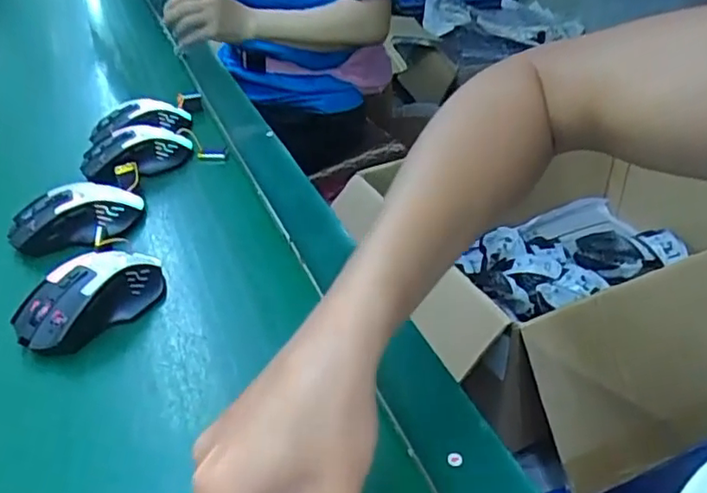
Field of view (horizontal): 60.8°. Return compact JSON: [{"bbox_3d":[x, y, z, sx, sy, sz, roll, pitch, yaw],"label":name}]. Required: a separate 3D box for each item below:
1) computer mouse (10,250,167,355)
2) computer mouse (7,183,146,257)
[{"bbox_3d":[-0.202,0.037,0.469,0.114,0.039,0.062,-31,44,-33],"label":"computer mouse"},{"bbox_3d":[-0.260,-0.029,0.561,0.112,0.038,0.063,-10,37,-8],"label":"computer mouse"}]

